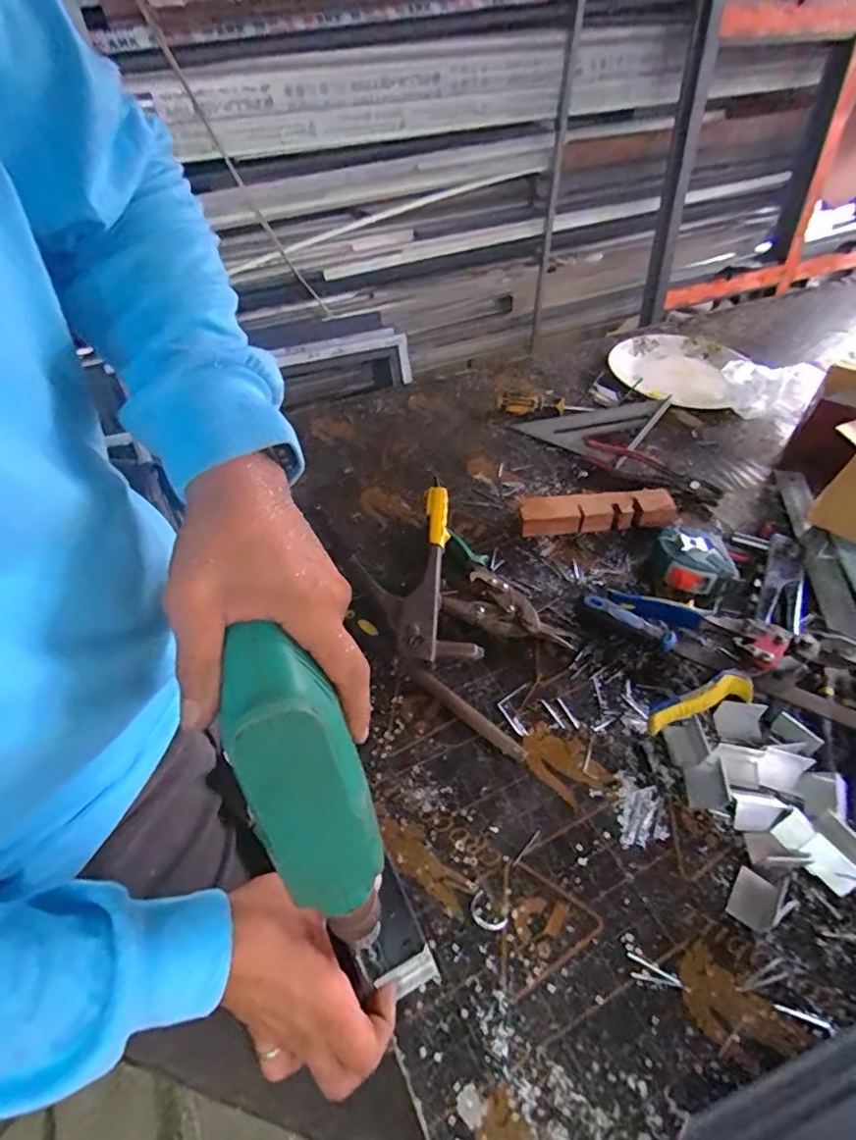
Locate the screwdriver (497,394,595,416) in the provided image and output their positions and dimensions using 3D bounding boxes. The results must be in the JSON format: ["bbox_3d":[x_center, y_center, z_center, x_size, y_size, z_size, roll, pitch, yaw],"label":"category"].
[{"bbox_3d":[0.186,-0.263,0.893,0.149,0.024,0.035,7,48,6],"label":"screwdriver"}]

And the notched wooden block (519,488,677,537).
[{"bbox_3d":[0.213,-0.073,0.711,0.192,0.038,0.048,-3,47,-3],"label":"notched wooden block"}]

